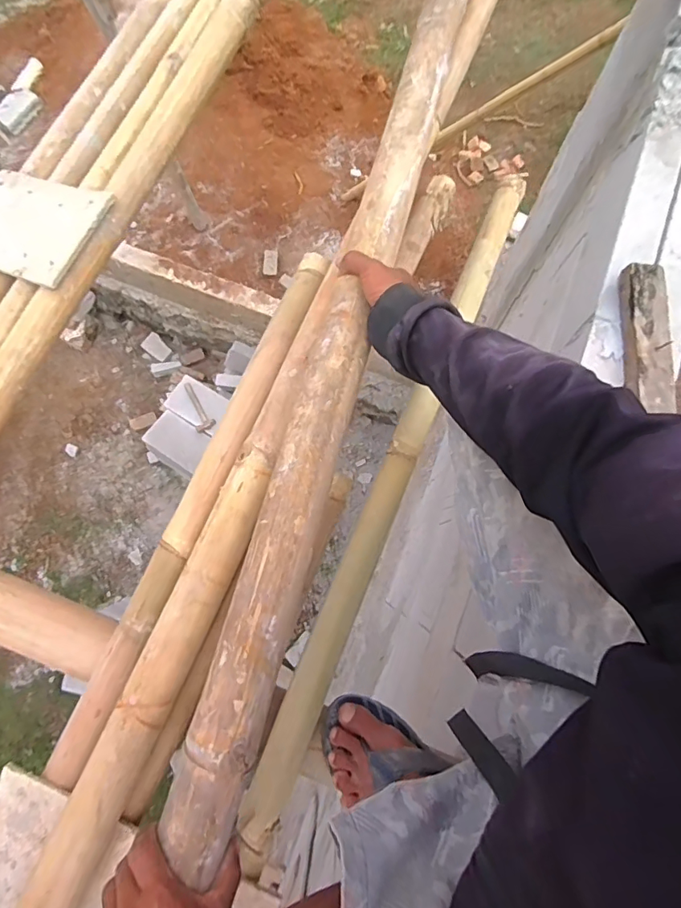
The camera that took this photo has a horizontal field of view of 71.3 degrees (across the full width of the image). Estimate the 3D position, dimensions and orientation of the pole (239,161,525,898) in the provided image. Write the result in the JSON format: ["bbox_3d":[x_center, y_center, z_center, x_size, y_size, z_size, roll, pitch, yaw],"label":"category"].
[{"bbox_3d":[0.083,0.010,0.630,0.059,0.041,0.978,23,79,5],"label":"pole"}]

